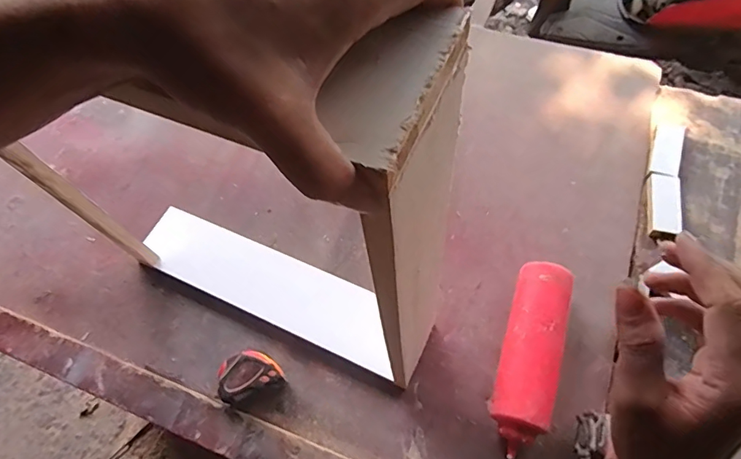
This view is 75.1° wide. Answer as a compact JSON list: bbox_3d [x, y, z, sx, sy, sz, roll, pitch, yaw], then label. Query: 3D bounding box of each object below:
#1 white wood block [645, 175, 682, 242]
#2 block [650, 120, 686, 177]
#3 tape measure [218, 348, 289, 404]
[{"bbox_3d":[0.438,-0.037,0.720,0.041,0.020,0.111,10,64,9],"label":"white wood block"},{"bbox_3d":[0.474,-0.129,0.768,0.044,0.012,0.106,17,65,12],"label":"block"},{"bbox_3d":[-0.159,0.195,0.643,0.086,0.044,0.061,-19,64,-6],"label":"tape measure"}]

